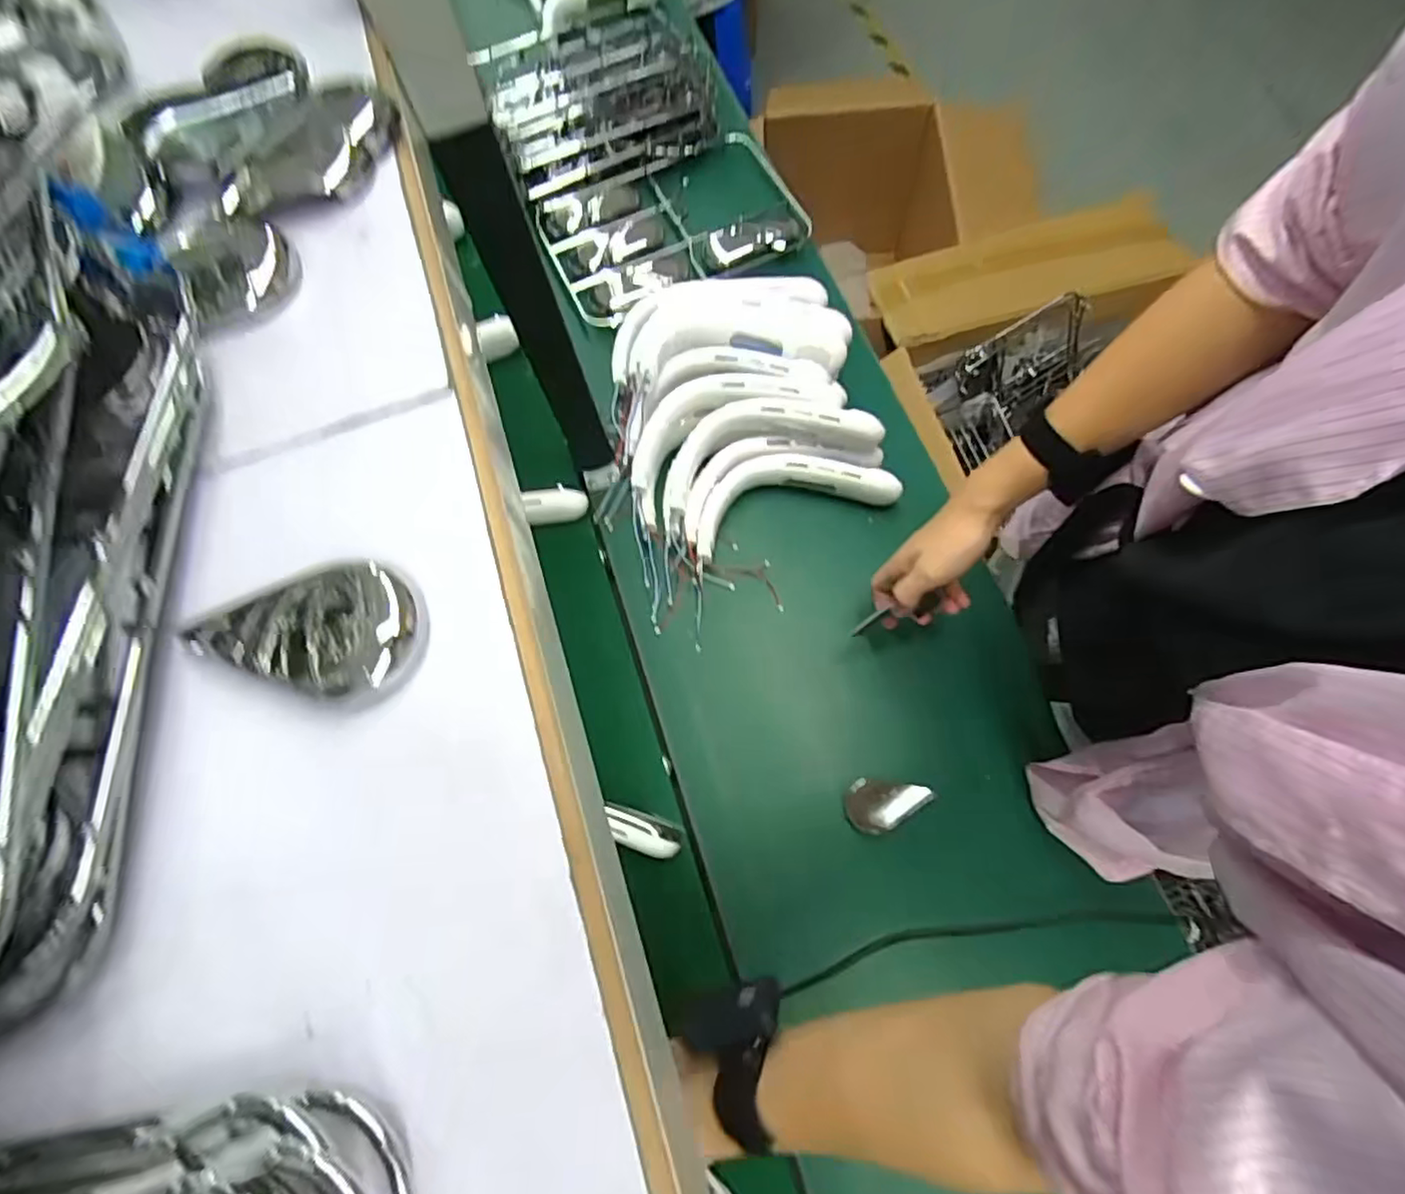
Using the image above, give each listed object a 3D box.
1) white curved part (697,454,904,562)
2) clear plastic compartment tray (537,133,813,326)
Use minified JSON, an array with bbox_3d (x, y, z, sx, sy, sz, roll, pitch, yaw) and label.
[{"bbox_3d":[0.097,-0.114,0.700,0.234,0.050,0.086,-17,70,-3],"label":"white curved part"},{"bbox_3d":[-0.039,-0.501,0.866,0.335,0.046,0.238,-26,71,-6],"label":"clear plastic compartment tray"}]

